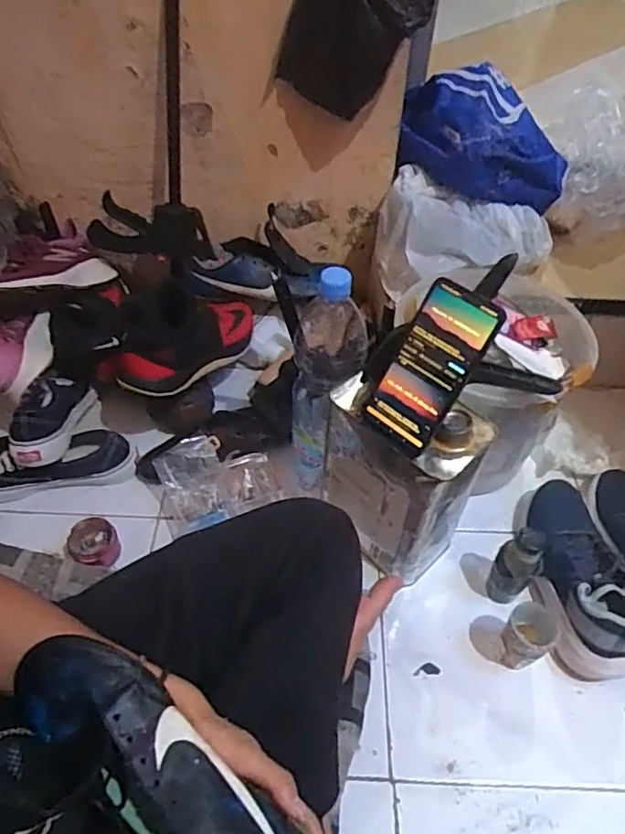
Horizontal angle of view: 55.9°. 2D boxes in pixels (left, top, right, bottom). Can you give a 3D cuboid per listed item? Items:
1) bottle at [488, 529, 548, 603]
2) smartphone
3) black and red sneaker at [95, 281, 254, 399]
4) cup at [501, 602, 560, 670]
[{"bbox_3d":[0.240,0.180,0.699,0.047,0.121,0.040,31,55,22],"label":"bottle"},{"bbox_3d":[0.115,-0.046,0.582,0.076,0.168,0.011,38,21,26],"label":"smartphone"},{"bbox_3d":[-0.173,-0.129,0.830,0.098,0.134,0.268,30,54,21],"label":"black and red sneaker"},{"bbox_3d":[0.238,0.247,0.659,0.047,0.077,0.056,36,56,25],"label":"cup"}]

